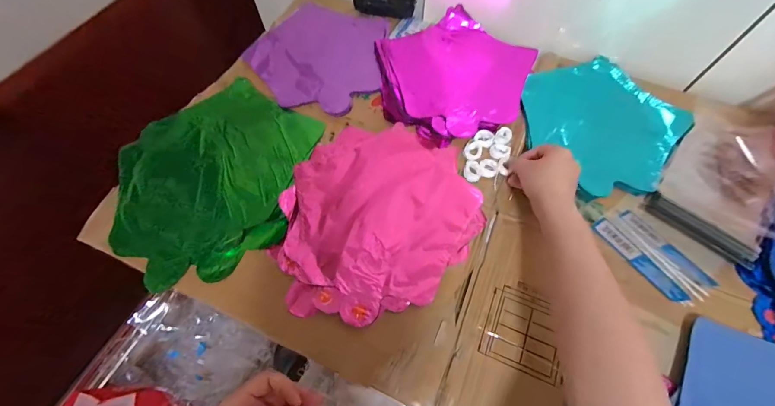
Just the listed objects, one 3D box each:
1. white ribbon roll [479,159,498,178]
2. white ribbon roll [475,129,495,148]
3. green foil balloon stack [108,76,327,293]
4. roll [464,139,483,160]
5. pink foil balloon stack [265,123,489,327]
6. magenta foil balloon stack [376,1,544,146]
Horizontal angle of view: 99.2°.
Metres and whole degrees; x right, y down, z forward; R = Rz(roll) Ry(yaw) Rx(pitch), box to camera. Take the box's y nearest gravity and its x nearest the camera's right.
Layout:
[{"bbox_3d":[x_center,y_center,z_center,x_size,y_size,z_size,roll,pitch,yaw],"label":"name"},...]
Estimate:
[{"bbox_3d":[0.136,-0.048,0.443,0.024,0.004,0.027,11,63,6],"label":"white ribbon roll"},{"bbox_3d":[0.139,-0.093,0.467,0.023,0.007,0.026,-36,68,-16],"label":"white ribbon roll"},{"bbox_3d":[-0.235,-0.039,0.447,0.252,0.020,0.277,28,66,14],"label":"green foil balloon stack"},{"bbox_3d":[0.120,-0.074,0.459,0.024,0.004,0.035,20,65,11],"label":"roll"},{"bbox_3d":[-0.018,0.009,0.415,0.254,0.012,0.238,-26,65,-12],"label":"pink foil balloon stack"},{"bbox_3d":[0.096,-0.204,0.520,0.235,0.026,0.245,40,70,19],"label":"magenta foil balloon stack"}]

